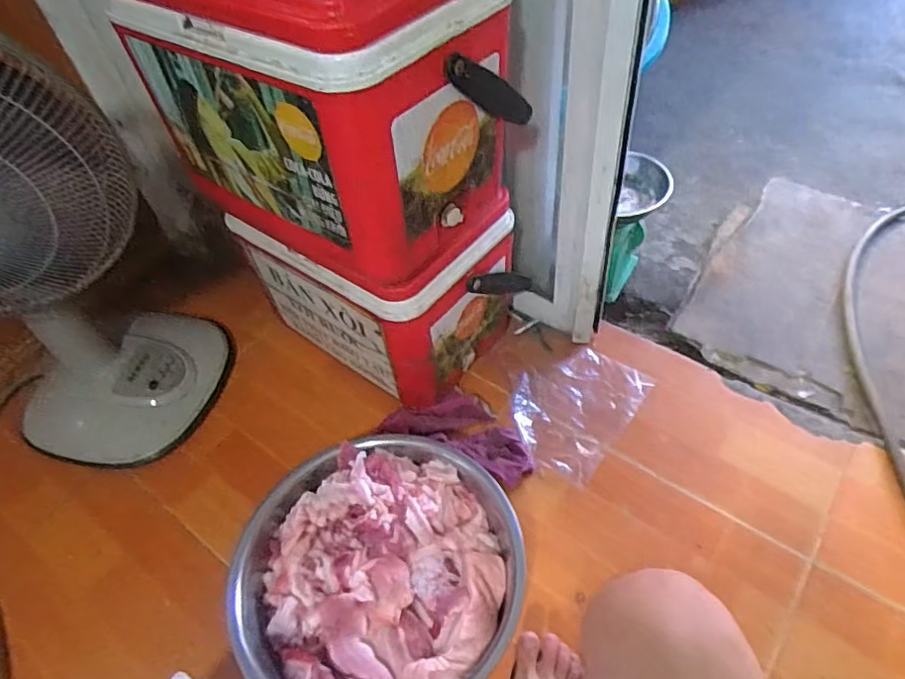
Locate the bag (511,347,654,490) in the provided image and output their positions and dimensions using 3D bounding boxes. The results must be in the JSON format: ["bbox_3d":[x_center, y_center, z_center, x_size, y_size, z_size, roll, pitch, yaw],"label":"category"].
[{"bbox_3d":[0.202,0.110,1.020,0.193,0.015,0.249,30,59,27],"label":"bag"}]

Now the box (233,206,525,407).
[{"bbox_3d":[-0.106,-0.106,1.032,0.359,0.297,0.301,27,58,25],"label":"box"}]

